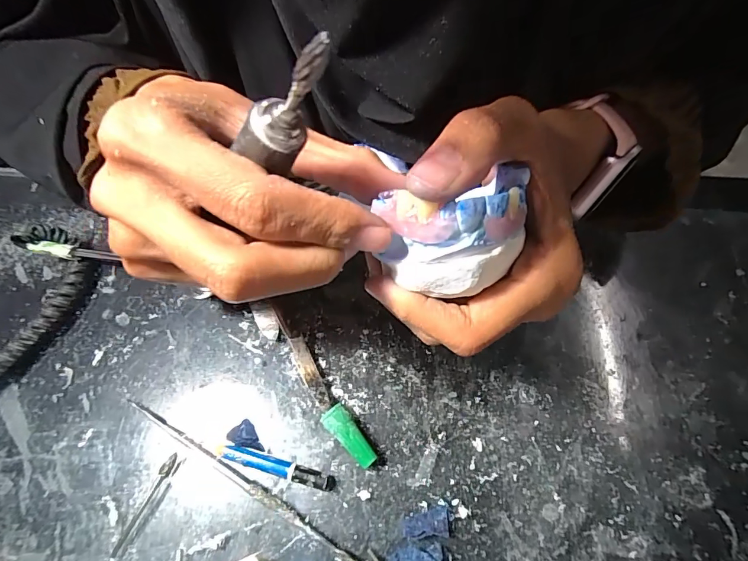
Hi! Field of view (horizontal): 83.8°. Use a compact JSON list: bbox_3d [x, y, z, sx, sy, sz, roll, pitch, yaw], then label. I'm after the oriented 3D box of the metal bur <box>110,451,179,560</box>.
[{"bbox_3d":[-0.111,0.108,0.202,0.006,0.004,0.048,22,65,13],"label":"metal bur"}]

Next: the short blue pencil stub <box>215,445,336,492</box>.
[{"bbox_3d":[-0.049,0.092,0.207,0.060,0.008,0.008,13,64,8],"label":"short blue pencil stub"}]

